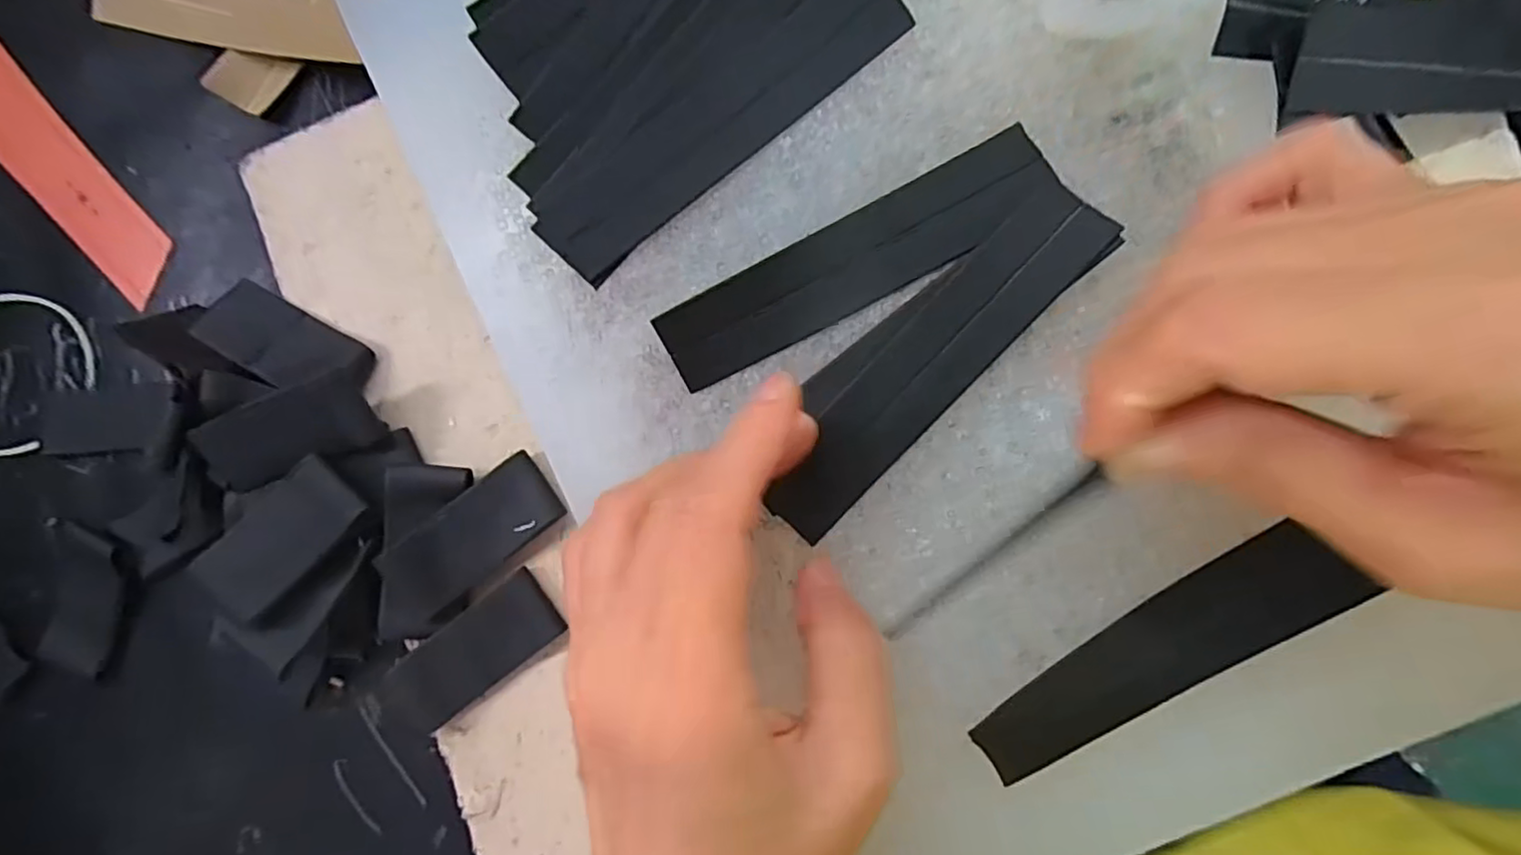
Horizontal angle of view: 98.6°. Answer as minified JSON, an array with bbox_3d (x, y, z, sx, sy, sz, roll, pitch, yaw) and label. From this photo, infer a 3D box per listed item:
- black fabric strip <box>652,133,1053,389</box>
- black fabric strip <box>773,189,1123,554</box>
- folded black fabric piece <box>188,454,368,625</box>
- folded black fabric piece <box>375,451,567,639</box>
[{"bbox_3d":[0.028,-0.050,0.197,0.122,0.008,0.027,-27,90,0],"label":"black fabric strip"},{"bbox_3d":[0.050,-0.018,0.193,0.026,0.006,0.123,43,95,5],"label":"black fabric strip"},{"bbox_3d":[-0.161,0.037,0.220,0.055,0.009,0.029,-44,87,4],"label":"folded black fabric piece"},{"bbox_3d":[-0.102,0.041,0.221,0.074,0.007,0.026,-40,91,2],"label":"folded black fabric piece"}]

